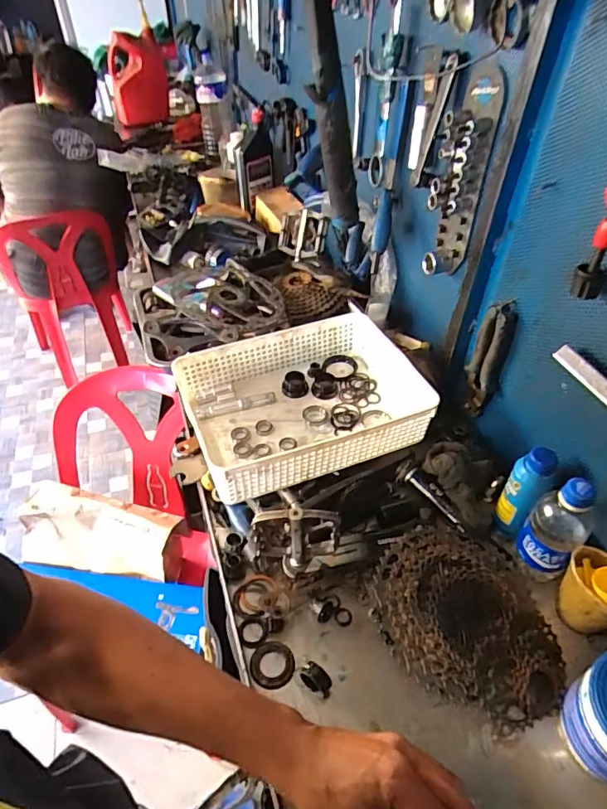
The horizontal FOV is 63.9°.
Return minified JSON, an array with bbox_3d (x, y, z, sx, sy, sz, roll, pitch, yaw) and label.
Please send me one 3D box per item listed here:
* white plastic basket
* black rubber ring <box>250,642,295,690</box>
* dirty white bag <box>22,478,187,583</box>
[{"bbox_3d":[0.001,-0.004,0.738,0.330,0.087,0.244,-15,46,-16],"label":"white plastic basket"},{"bbox_3d":[-0.035,0.292,0.545,0.049,0.006,0.049,1,43,-1],"label":"black rubber ring"},{"bbox_3d":[-0.413,0.255,0.989,0.317,0.111,0.119,9,44,8],"label":"dirty white bag"}]

